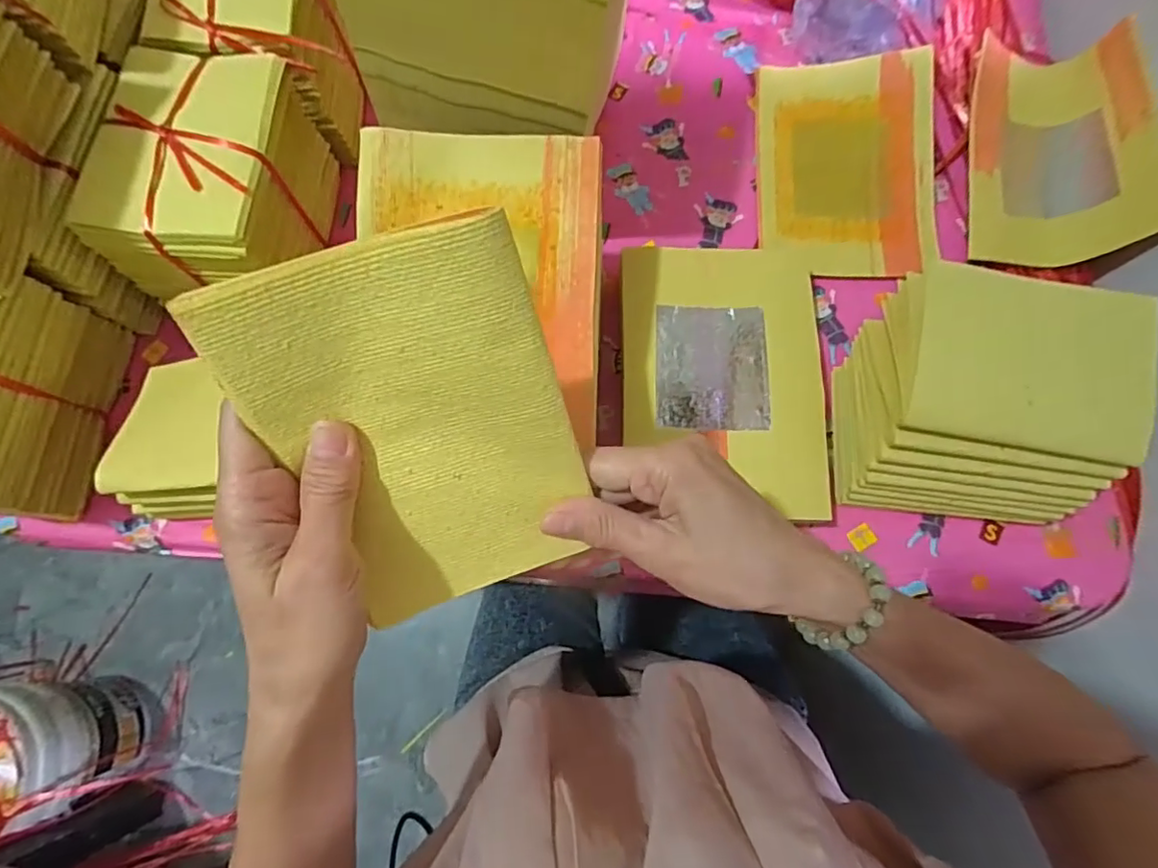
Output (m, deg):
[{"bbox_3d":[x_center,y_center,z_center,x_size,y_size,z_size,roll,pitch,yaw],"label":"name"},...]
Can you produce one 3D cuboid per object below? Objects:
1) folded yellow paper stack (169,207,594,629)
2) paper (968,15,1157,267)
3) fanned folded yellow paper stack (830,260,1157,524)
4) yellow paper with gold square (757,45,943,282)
[{"bbox_3d":[-0.061,0.003,0.237,0.113,0.163,0.011,-16,32,-3],"label":"folded yellow paper stack"},{"bbox_3d":[0.440,-0.276,0.526,0.128,0.059,0.249,7,76,1],"label":"paper"},{"bbox_3d":[0.298,-0.023,0.427,0.158,0.148,0.151,7,76,1],"label":"fanned folded yellow paper stack"},{"bbox_3d":[0.266,-0.263,0.554,0.176,0.029,0.231,1,76,0],"label":"yellow paper with gold square"}]

